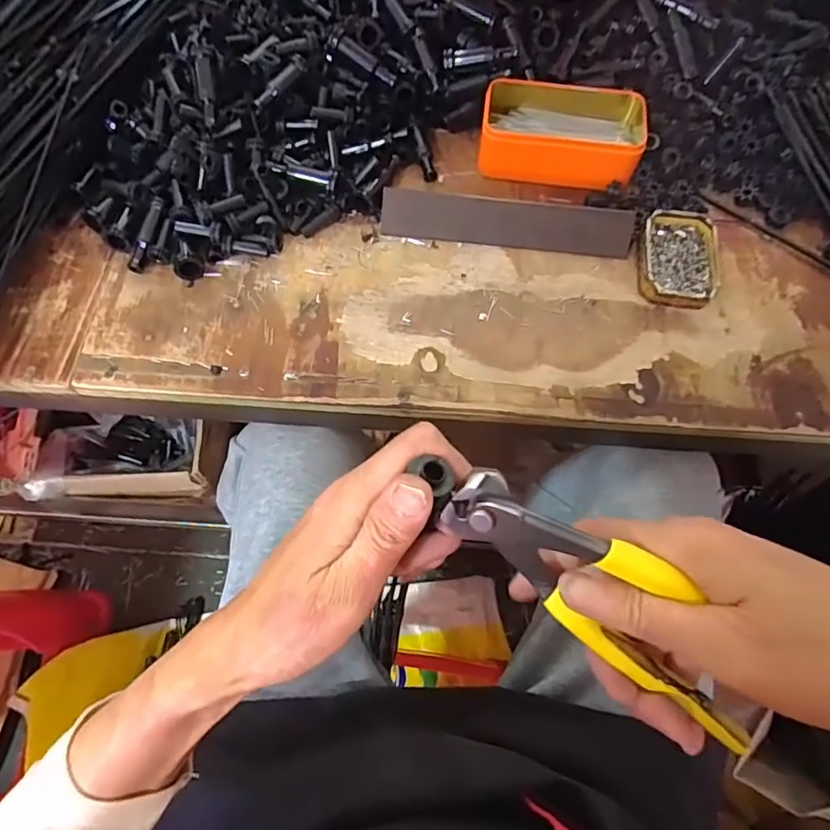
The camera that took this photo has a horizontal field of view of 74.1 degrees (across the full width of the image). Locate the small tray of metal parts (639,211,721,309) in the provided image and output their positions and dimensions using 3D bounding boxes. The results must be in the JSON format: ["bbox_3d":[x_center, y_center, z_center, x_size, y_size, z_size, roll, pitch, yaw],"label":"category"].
[{"bbox_3d":[0.226,-0.134,0.470,0.063,0.021,0.091,10,67,2],"label":"small tray of metal parts"}]

